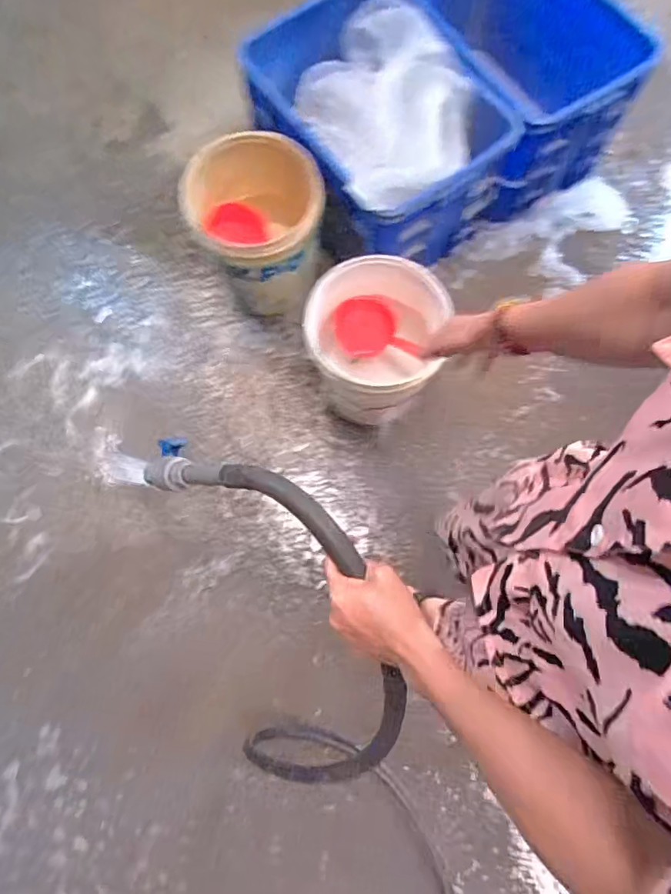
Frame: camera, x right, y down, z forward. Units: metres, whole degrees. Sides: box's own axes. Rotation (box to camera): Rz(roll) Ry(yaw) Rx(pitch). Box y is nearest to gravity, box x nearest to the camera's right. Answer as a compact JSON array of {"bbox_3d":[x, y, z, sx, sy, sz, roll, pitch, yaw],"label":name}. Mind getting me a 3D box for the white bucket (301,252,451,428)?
[{"bbox_3d":[0.076,-0.226,1.276,0.303,0.325,0.304,31,78,7],"label":"white bucket"}]

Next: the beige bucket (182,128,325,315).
[{"bbox_3d":[-0.205,-0.523,1.346,0.323,0.352,0.306,0,76,-1],"label":"beige bucket"}]

